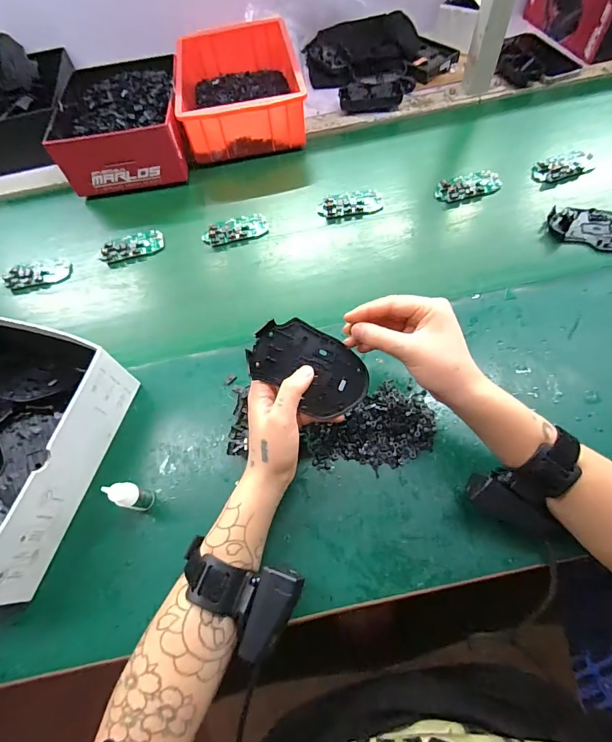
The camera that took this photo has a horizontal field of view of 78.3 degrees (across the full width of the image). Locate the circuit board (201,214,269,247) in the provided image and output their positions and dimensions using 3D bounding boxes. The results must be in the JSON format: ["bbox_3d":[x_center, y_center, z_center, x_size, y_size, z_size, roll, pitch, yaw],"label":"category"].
[{"bbox_3d":[-0.107,-0.215,0.568,0.097,0.010,0.046,-15,62,-2],"label":"circuit board"}]

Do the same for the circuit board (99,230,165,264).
[{"bbox_3d":[-0.265,-0.189,0.572,0.095,0.020,0.045,-21,62,-6],"label":"circuit board"}]

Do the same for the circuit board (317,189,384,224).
[{"bbox_3d":[0.067,-0.257,0.578,0.094,0.014,0.052,-12,62,-1],"label":"circuit board"}]

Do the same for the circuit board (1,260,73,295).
[{"bbox_3d":[-0.395,-0.146,0.554,0.090,0.014,0.049,-11,62,0],"label":"circuit board"}]

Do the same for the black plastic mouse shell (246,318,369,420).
[{"bbox_3d":[0.005,-0.002,0.351,0.114,0.008,0.068,33,86,-10],"label":"black plastic mouse shell"}]

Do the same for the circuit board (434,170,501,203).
[{"bbox_3d":[0.247,-0.281,0.572,0.097,0.013,0.051,-16,62,-3],"label":"circuit board"}]

